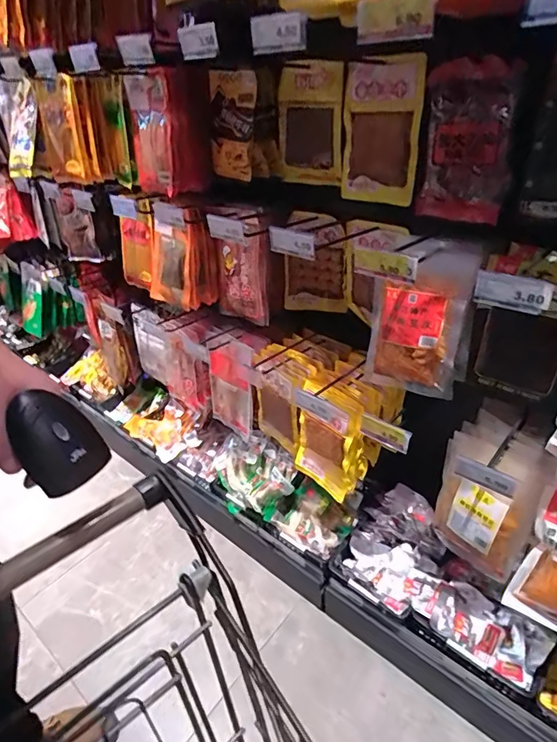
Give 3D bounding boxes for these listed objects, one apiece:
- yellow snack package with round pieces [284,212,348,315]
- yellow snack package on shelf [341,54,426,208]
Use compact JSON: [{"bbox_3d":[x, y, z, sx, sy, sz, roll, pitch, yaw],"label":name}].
[{"bbox_3d":[0.088,-0.259,1.109,0.159,0.250,0.041,10,36,19],"label":"yellow snack package with round pieces"},{"bbox_3d":[0.196,-0.457,0.883,0.157,0.254,0.030,26,48,30],"label":"yellow snack package on shelf"}]

